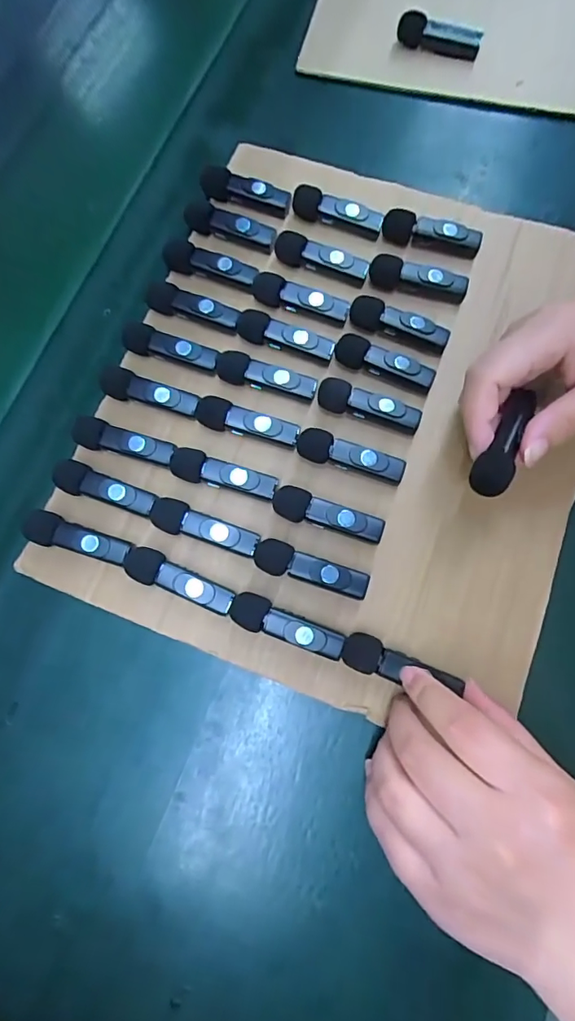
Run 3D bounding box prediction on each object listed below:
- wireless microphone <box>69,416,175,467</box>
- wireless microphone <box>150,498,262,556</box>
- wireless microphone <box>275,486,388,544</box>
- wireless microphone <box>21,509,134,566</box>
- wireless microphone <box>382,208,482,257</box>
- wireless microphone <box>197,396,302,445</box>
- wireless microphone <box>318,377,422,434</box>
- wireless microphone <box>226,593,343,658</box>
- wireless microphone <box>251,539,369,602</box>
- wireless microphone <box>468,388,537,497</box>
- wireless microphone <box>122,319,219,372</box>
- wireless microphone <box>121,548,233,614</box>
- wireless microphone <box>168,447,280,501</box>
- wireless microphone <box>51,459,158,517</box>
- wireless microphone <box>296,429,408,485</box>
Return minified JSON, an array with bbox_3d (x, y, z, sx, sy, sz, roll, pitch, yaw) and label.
[{"bbox_3d":[-0.101,-0.042,0.292,0.064,0.010,0.018,15,76,9],"label":"wireless microphone"},{"bbox_3d":[-0.049,0.010,0.280,0.066,0.012,0.019,18,77,10],"label":"wireless microphone"},{"bbox_3d":[0.024,0.002,0.283,0.065,0.017,0.020,13,76,9],"label":"wireless microphone"},{"bbox_3d":[-0.122,0.016,0.280,0.060,0.013,0.018,14,76,9],"label":"wireless microphone"},{"bbox_3d":[0.098,-0.189,0.325,0.066,0.015,0.014,15,76,9],"label":"wireless microphone"},{"bbox_3d":[-0.026,-0.054,0.294,0.066,0.015,0.020,18,77,10],"label":"wireless microphone"},{"bbox_3d":[0.050,-0.065,0.296,0.064,0.014,0.017,18,77,10],"label":"wireless microphone"},{"bbox_3d":[0.000,0.063,0.267,0.065,0.014,0.019,18,77,10],"label":"wireless microphone"},{"bbox_3d":[0.013,0.033,0.275,0.065,0.017,0.019,14,76,9],"label":"wireless microphone"},{"bbox_3d":[0.115,-0.038,0.250,0.018,0.013,0.067,27,70,6],"label":"wireless microphone"},{"bbox_3d":[-0.076,-0.105,0.309,0.062,0.013,0.016,14,76,9],"label":"wireless microphone"},{"bbox_3d":[-0.062,0.039,0.272,0.066,0.013,0.019,19,77,10],"label":"wireless microphone"},{"bbox_3d":[-0.038,-0.022,0.289,0.064,0.014,0.019,13,76,9],"label":"wireless microphone"},{"bbox_3d":[-0.109,-0.013,0.286,0.061,0.011,0.019,18,77,10],"label":"wireless microphone"},{"bbox_3d":[0.038,-0.033,0.290,0.065,0.015,0.018,17,77,10],"label":"wireless microphone"}]

